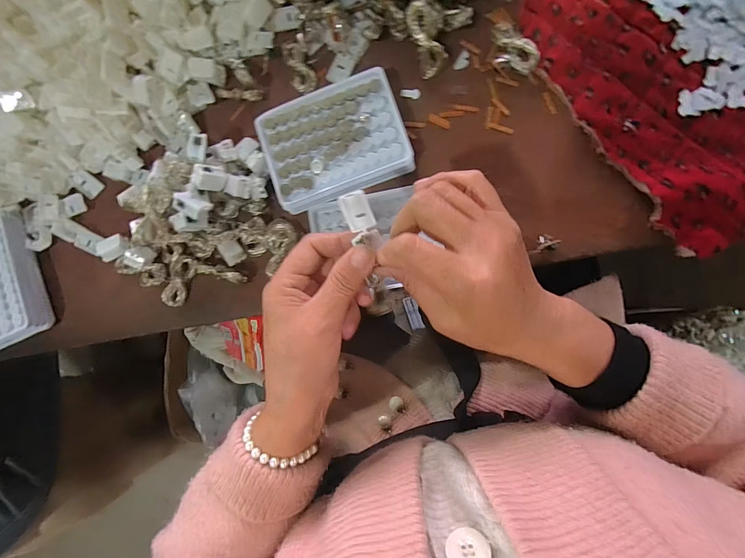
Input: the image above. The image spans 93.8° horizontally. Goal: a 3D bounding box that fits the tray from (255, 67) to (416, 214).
[{"bbox_3d":[-0.036,-0.130,0.332,0.131,0.016,0.100,-19,84,5],"label":"tray"}]

